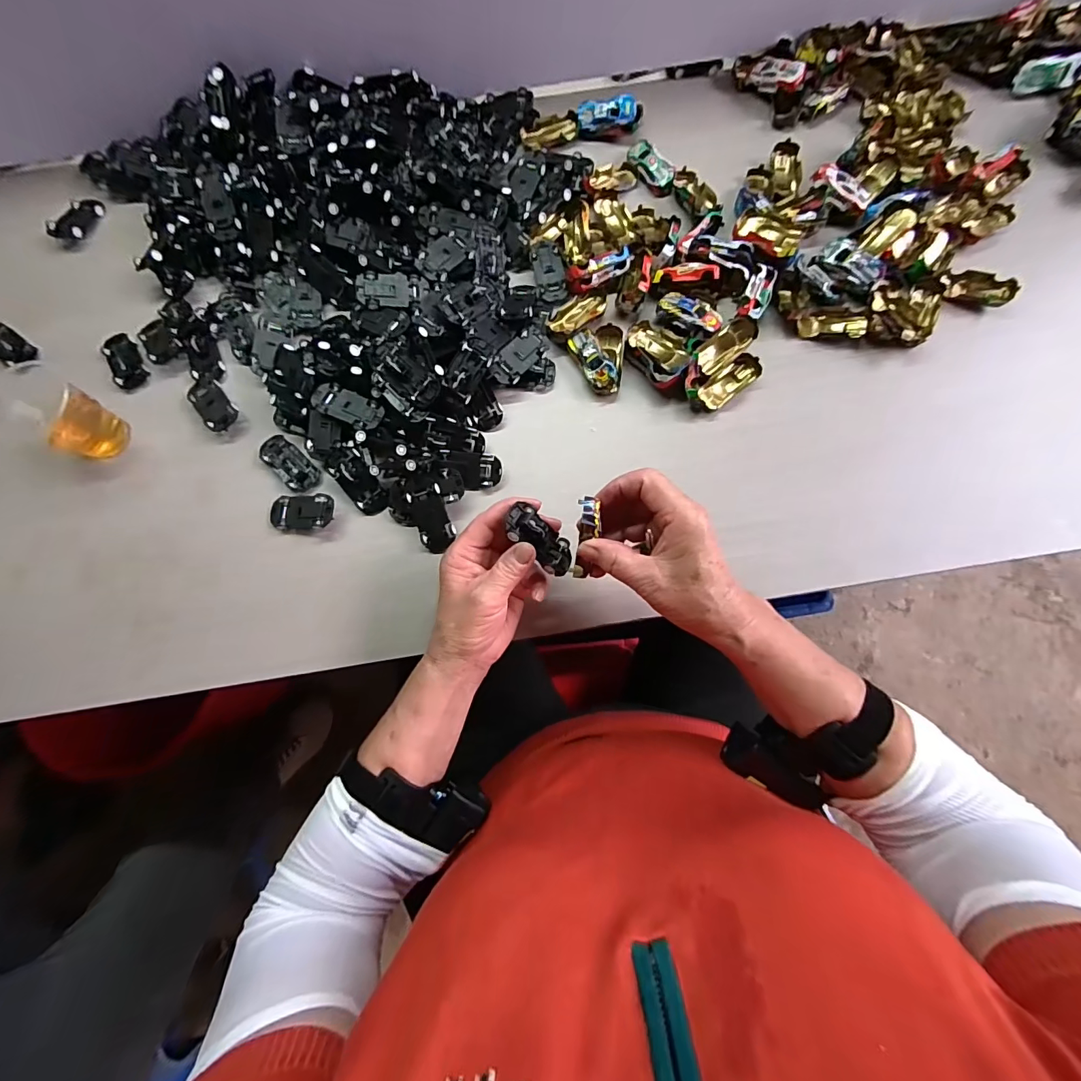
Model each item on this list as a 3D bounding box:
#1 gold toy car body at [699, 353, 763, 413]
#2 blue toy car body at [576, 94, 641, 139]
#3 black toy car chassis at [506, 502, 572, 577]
[{"bbox_3d":[0.177,-0.148,0.434,0.064,0.013,0.027,-39,80,-7],"label":"gold toy car body"},{"bbox_3d":[0.075,-0.458,0.500,0.066,0.024,0.030,5,78,3],"label":"blue toy car body"},{"bbox_3d":[0.001,0.000,0.345,0.027,0.016,0.060,-48,112,-6],"label":"black toy car chassis"}]

